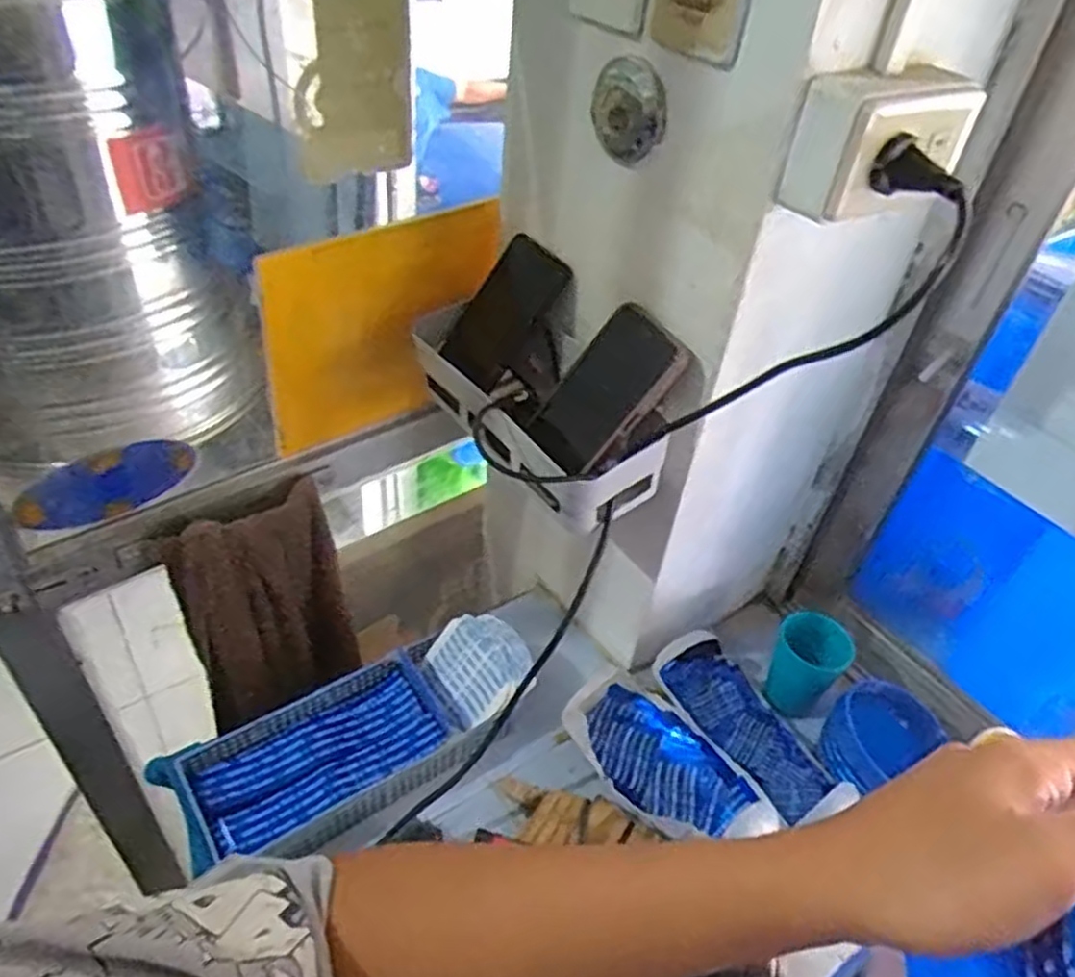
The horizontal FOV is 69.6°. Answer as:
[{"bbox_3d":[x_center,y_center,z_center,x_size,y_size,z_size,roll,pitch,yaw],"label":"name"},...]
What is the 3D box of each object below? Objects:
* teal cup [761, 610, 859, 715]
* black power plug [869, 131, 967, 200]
[{"bbox_3d":[0.275,0.183,0.796,0.074,0.088,0.077,4,42,-4],"label":"teal cup"},{"bbox_3d":[0.228,-0.185,0.457,0.053,0.031,0.020,36,49,28],"label":"black power plug"}]

